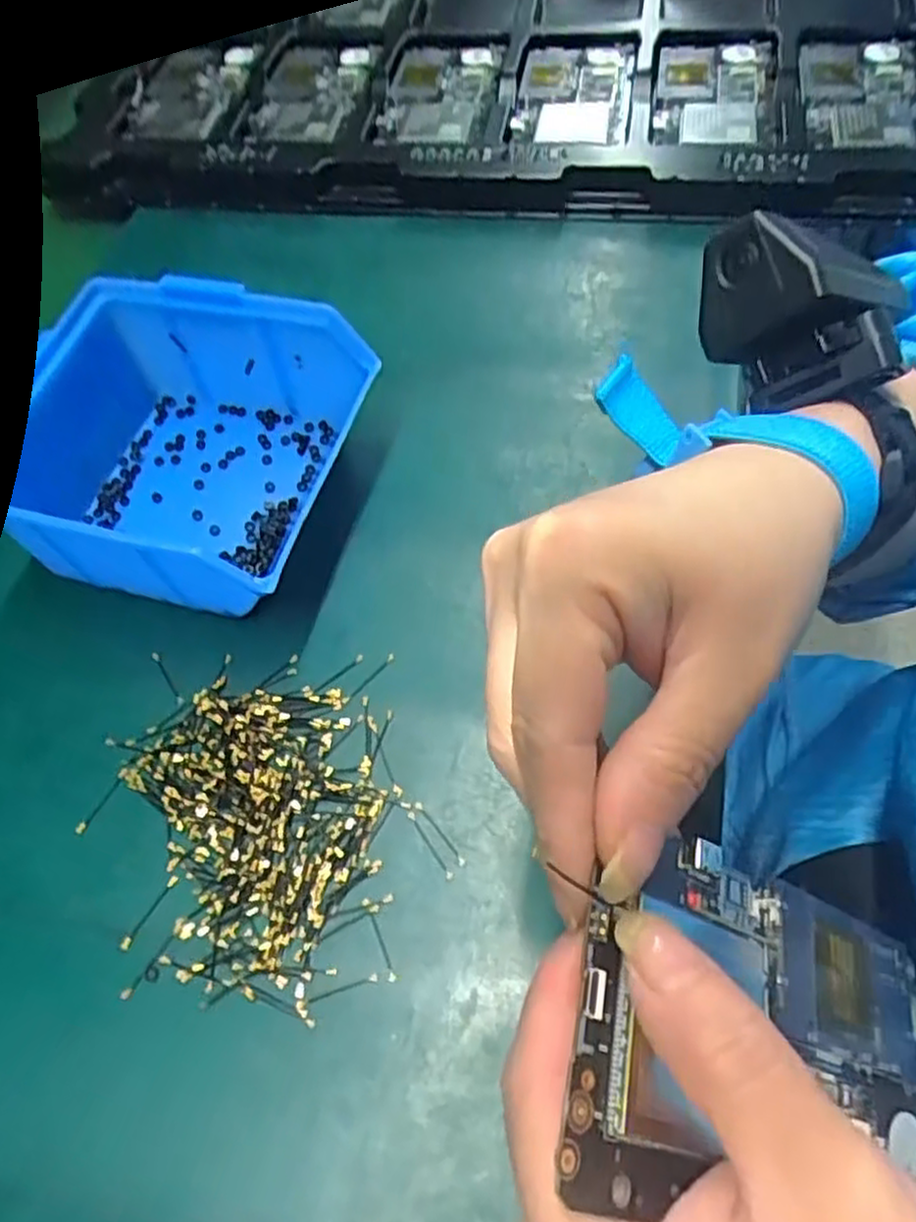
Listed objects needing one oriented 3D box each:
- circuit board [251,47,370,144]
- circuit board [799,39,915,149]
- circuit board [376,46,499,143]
[{"bbox_3d":[-0.097,-0.332,0.484,0.065,0.011,0.112,4,61,10],"label":"circuit board"},{"bbox_3d":[0.237,-0.307,0.444,0.064,0.014,0.125,7,60,7],"label":"circuit board"},{"bbox_3d":[-0.011,-0.323,0.471,0.069,0.011,0.111,4,61,10],"label":"circuit board"}]

